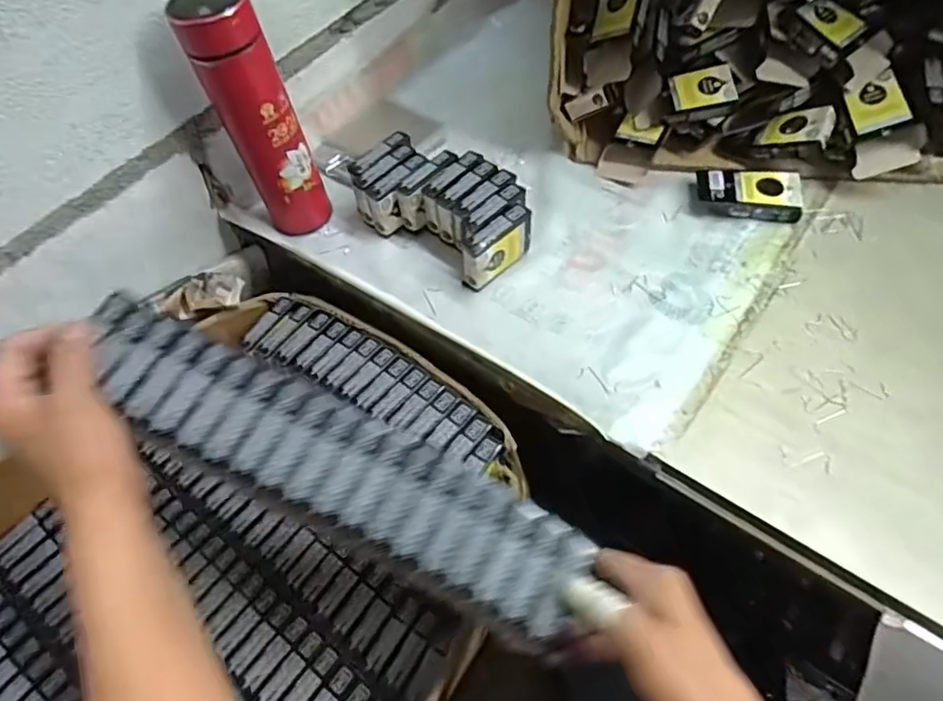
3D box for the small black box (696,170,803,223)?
[{"bbox_3d":[0.279,-0.158,0.582,0.094,0.022,0.054,6,58,8],"label":"small black box"}]

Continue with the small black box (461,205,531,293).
[{"bbox_3d":[0.025,-0.095,0.541,0.075,0.057,0.023,-37,62,-19],"label":"small black box"}]

